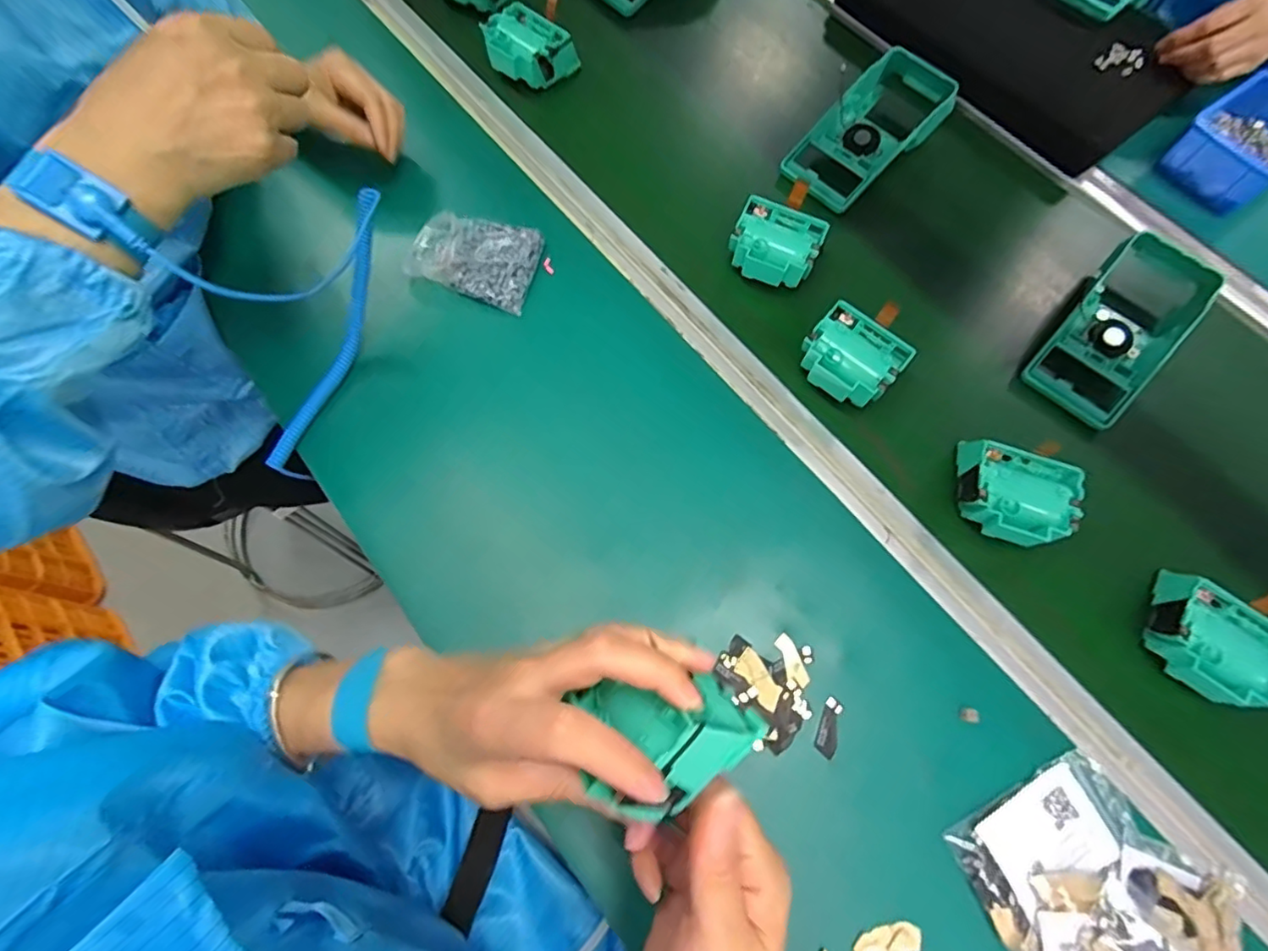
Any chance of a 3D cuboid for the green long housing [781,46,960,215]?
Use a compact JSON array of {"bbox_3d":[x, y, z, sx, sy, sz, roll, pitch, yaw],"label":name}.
[{"bbox_3d":[0.229,-0.339,0.563,0.192,0.042,0.087,-41,76,-16],"label":"green long housing"}]

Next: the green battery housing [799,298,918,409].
[{"bbox_3d":[0.173,-0.092,0.469,0.072,0.035,0.065,40,73,12],"label":"green battery housing"}]

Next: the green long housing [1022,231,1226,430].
[{"bbox_3d":[0.417,-0.129,0.494,0.085,0.047,0.168,41,73,12],"label":"green long housing"}]

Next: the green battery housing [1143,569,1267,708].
[{"bbox_3d":[0.405,0.116,0.400,0.075,0.033,0.071,37,72,11],"label":"green battery housing"}]

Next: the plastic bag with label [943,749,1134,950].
[{"bbox_3d":[0.262,0.230,0.361,0.120,0.011,0.066,-24,72,-11],"label":"plastic bag with label"}]

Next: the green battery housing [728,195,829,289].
[{"bbox_3d":[0.122,-0.197,0.509,0.072,0.033,0.070,24,70,6],"label":"green battery housing"}]

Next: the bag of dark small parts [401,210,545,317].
[{"bbox_3d":[-0.139,-0.186,0.492,0.107,0.024,0.074,13,69,2],"label":"bag of dark small parts"}]

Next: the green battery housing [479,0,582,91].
[{"bbox_3d":[-0.106,-0.423,0.577,0.080,0.037,0.066,33,71,9],"label":"green battery housing"}]

